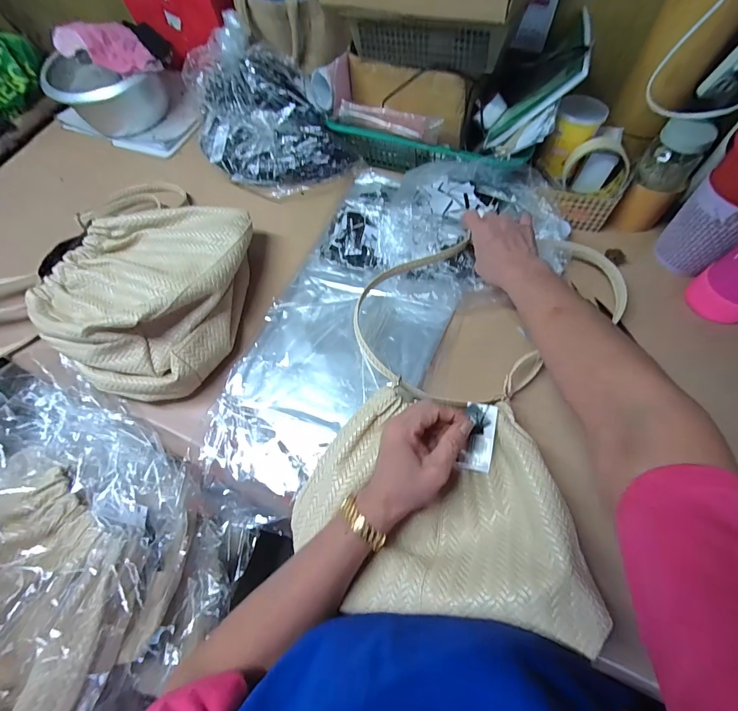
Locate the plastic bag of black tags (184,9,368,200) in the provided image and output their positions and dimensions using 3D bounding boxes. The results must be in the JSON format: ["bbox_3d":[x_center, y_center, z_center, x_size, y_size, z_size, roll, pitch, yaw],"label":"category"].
[{"bbox_3d":[-0.187,-0.408,0.615,0.201,0.141,0.284,-36,68,-13],"label":"plastic bag of black tags"}]

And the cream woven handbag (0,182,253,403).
[{"bbox_3d":[-0.312,-0.096,0.498,0.258,0.105,0.292,7,65,6],"label":"cream woven handbag"}]

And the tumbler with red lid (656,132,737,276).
[{"bbox_3d":[0.448,-0.187,0.455,0.082,0.158,0.074,41,73,20],"label":"tumbler with red lid"}]

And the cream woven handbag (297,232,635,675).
[{"bbox_3d":[0.113,0.032,0.419,0.311,0.093,0.486,17,67,11],"label":"cream woven handbag"}]

